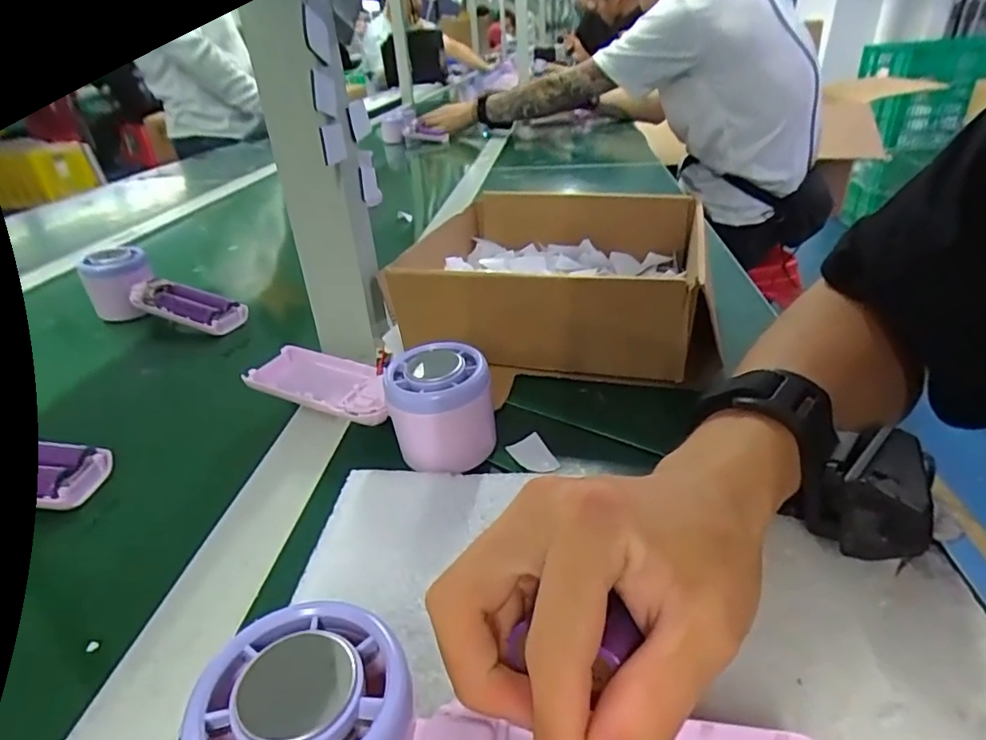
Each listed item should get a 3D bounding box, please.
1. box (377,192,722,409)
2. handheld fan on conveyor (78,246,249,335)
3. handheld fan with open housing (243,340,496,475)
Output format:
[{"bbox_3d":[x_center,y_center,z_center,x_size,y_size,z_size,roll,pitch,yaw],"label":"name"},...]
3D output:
[{"bbox_3d":[0.051,-0.079,0.457,0.220,0.069,0.206,5,31,12],"label":"box"},{"bbox_3d":[-0.298,-0.065,0.516,0.149,0.072,0.050,13,34,25],"label":"handheld fan on conveyor"},{"bbox_3d":[-0.070,0.008,0.336,0.171,0.048,0.054,16,35,29],"label":"handheld fan with open housing"}]

